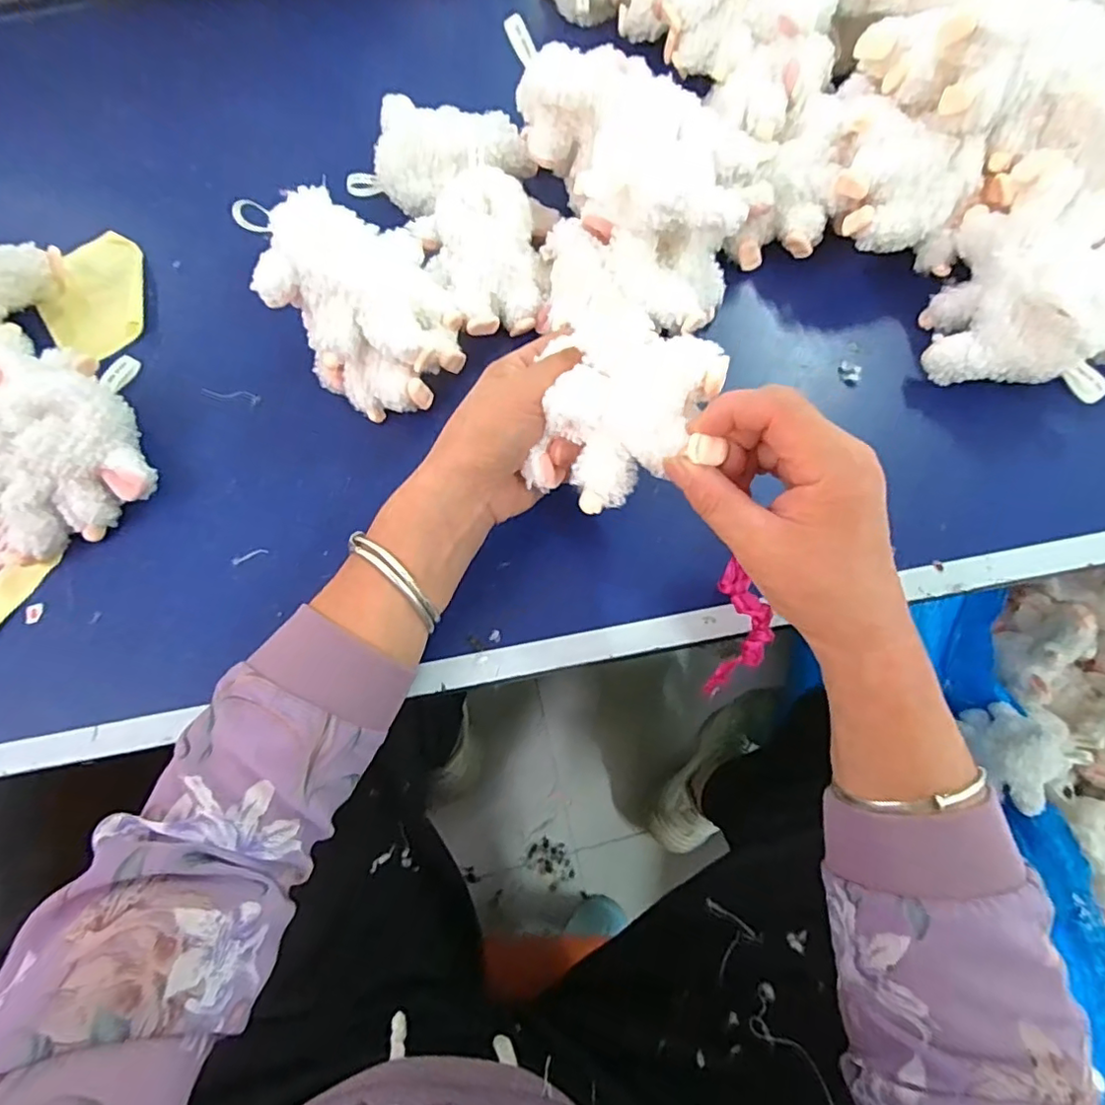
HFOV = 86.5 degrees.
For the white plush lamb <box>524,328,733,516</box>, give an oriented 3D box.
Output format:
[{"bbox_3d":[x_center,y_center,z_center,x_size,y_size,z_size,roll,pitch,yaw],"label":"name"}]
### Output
[{"bbox_3d":[0.052,-0.069,0.315,0.088,0.060,0.088,3,91,28],"label":"white plush lamb"}]

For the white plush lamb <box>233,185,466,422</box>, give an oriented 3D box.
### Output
[{"bbox_3d":[-0.123,-0.164,0.401,0.107,0.098,0.131,-38,74,-11],"label":"white plush lamb"}]

